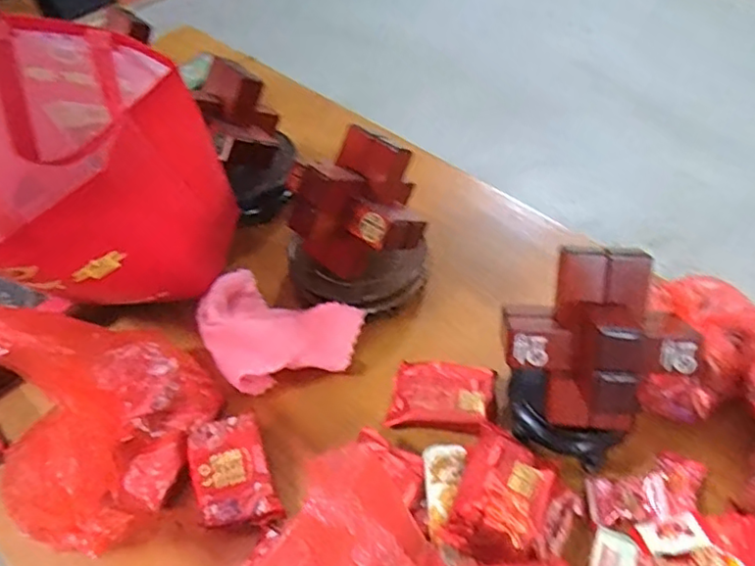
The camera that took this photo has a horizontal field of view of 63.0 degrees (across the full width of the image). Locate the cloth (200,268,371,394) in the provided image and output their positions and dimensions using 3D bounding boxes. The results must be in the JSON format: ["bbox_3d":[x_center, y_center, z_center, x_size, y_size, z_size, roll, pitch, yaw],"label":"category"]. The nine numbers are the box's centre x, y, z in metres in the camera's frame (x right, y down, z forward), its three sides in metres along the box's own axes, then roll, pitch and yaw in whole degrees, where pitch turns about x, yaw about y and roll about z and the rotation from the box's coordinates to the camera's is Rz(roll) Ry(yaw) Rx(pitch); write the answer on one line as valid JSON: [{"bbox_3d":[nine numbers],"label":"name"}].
[{"bbox_3d":[-0.138,0.059,0.772,0.211,0.078,0.153,19,54,18],"label":"cloth"}]

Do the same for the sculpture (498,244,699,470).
[{"bbox_3d":[0.218,0.088,0.620,0.139,0.209,0.135,32,58,26],"label":"sculpture"}]

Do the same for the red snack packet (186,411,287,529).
[{"bbox_3d":[-0.157,0.205,0.660,0.078,0.027,0.122,-19,52,-12],"label":"red snack packet"}]

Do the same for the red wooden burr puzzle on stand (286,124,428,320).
[{"bbox_3d":[-0.037,-0.076,0.768,0.155,0.179,0.172,-28,54,-19],"label":"red wooden burr puzzle on stand"}]

